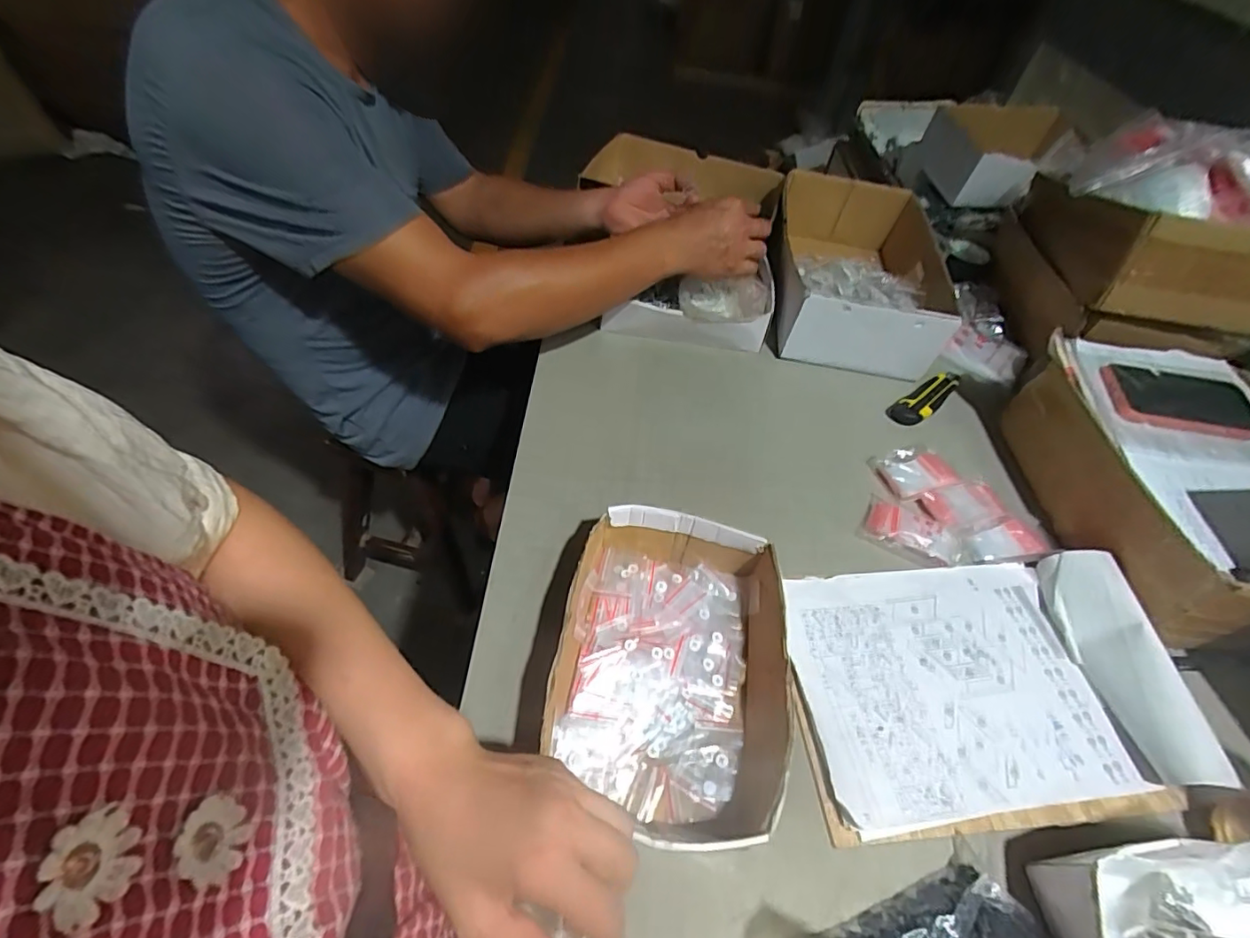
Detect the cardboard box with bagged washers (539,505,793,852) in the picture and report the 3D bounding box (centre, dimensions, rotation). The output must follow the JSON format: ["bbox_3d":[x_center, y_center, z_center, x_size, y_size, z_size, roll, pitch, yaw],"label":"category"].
[{"bbox_3d":[0.038,0.162,0.458,0.185,0.069,0.247,10,52,3],"label":"cardboard box with bagged washers"}]

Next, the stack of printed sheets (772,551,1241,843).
[{"bbox_3d":[0.317,0.186,0.493,0.337,0.044,0.222,-2,52,-7],"label":"stack of printed sheets"}]

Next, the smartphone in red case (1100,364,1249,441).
[{"bbox_3d":[0.615,-0.073,0.604,0.172,0.008,0.077,8,66,-5],"label":"smartphone in red case"}]

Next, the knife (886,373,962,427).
[{"bbox_3d":[0.406,-0.096,0.740,0.137,0.017,0.042,-31,61,-26],"label":"knife"}]

